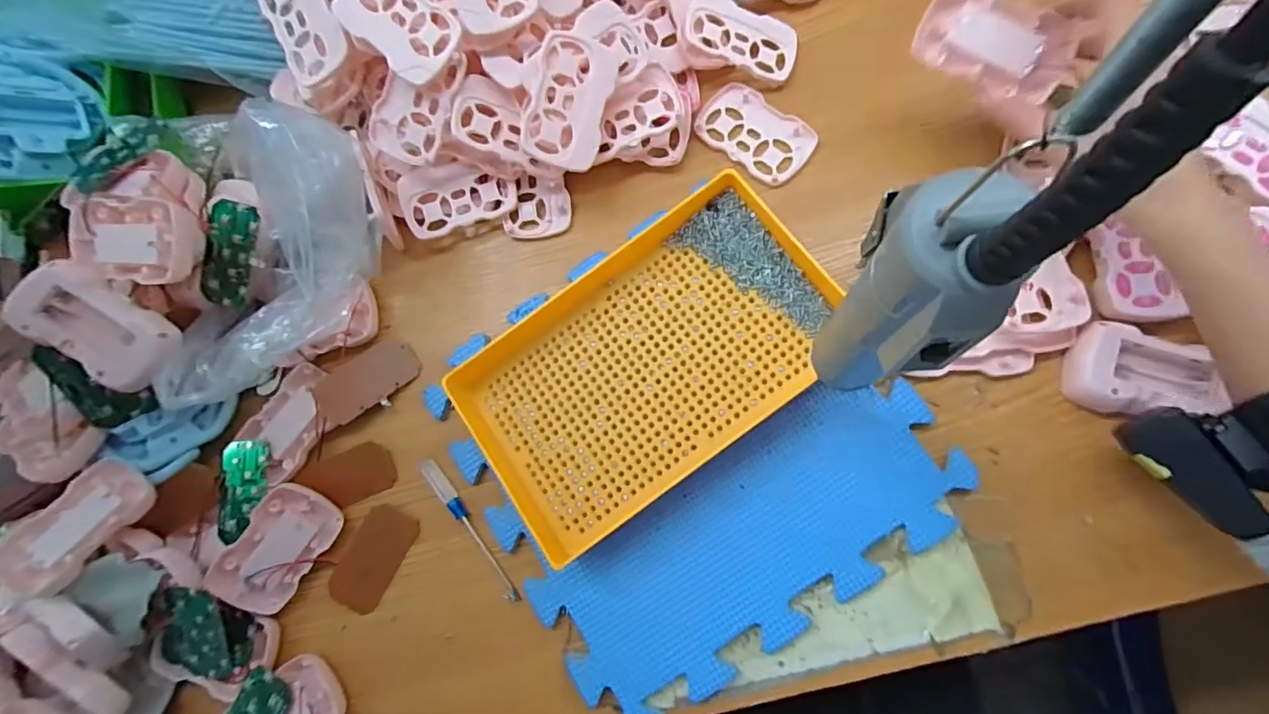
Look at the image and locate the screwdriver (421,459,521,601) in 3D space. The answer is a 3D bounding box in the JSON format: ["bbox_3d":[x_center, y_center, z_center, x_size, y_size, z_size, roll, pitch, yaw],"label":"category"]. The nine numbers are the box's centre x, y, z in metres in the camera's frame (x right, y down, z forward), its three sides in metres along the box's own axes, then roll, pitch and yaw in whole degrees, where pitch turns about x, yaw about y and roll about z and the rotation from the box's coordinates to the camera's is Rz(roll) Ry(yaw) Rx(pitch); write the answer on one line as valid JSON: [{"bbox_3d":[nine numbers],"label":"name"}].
[{"bbox_3d":[-0.115,0.119,0.388,0.011,0.012,0.117,-39,77,-2],"label":"screwdriver"}]

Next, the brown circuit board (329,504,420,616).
[{"bbox_3d":[-0.188,0.144,0.395,0.039,0.004,0.075,28,83,2],"label":"brown circuit board"}]

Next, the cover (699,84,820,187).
[{"bbox_3d":[0.091,-0.171,0.417,0.088,0.012,0.056,41,86,13],"label":"cover"}]

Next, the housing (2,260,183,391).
[{"bbox_3d":[-0.344,-0.018,0.354,0.088,0.018,0.052,37,75,-11],"label":"housing"}]

